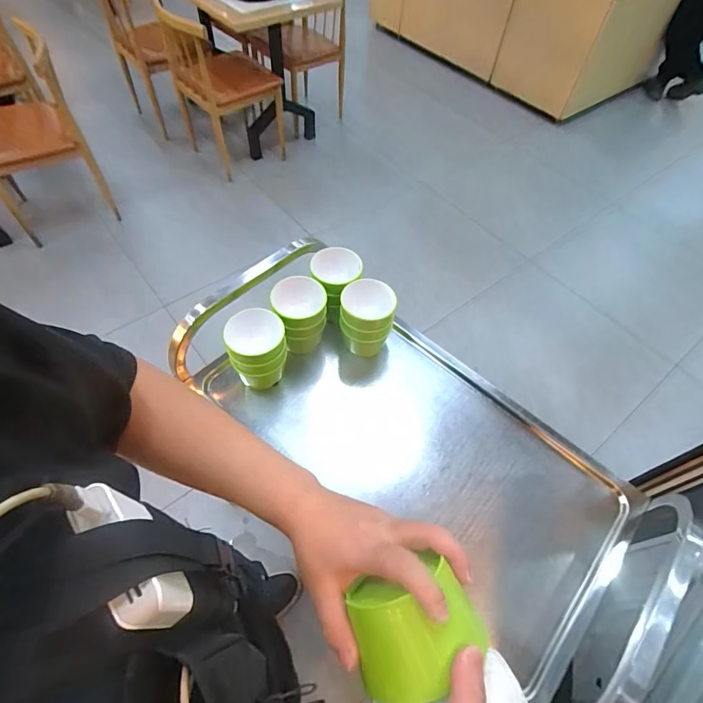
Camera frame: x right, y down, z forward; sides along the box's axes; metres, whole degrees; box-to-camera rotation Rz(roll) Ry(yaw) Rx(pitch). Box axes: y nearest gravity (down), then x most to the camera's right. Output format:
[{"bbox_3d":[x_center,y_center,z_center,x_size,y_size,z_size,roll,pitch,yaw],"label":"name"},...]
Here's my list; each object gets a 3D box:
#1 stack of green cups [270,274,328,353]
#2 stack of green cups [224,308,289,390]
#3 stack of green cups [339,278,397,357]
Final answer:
[{"bbox_3d":[-0.108,-0.064,0.891,0.109,0.151,0.113,1,56,-3],"label":"stack of green cups"},{"bbox_3d":[-0.186,0.005,0.843,0.106,0.145,0.109,-5,57,-7],"label":"stack of green cups"},{"bbox_3d":[0.031,-0.064,0.883,0.110,0.139,0.101,14,56,5],"label":"stack of green cups"}]

